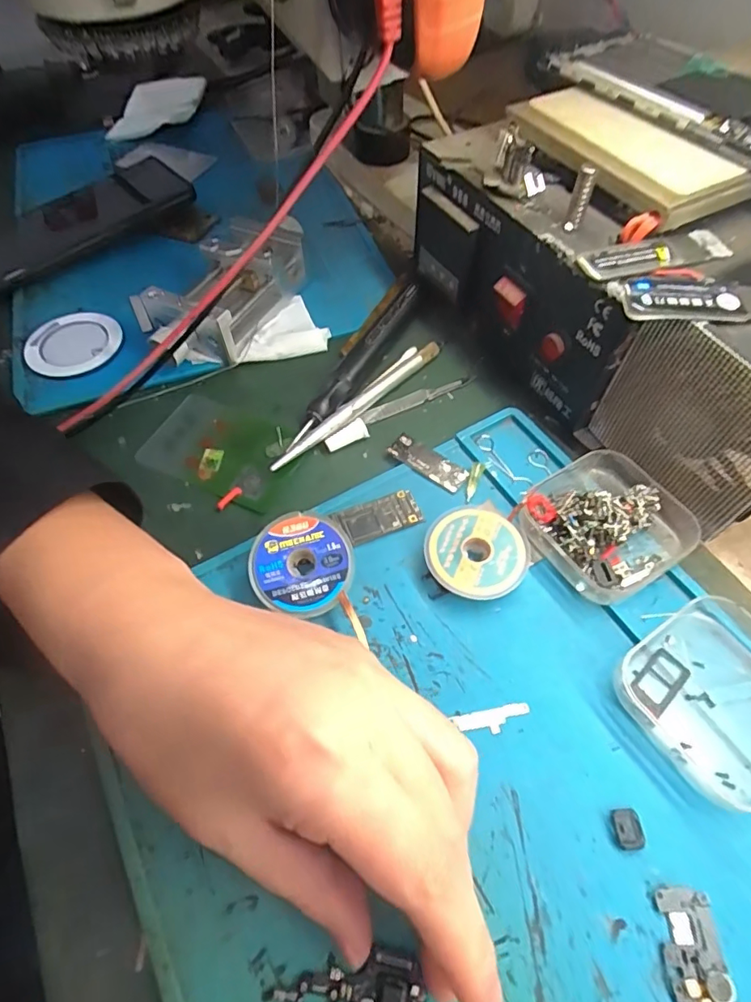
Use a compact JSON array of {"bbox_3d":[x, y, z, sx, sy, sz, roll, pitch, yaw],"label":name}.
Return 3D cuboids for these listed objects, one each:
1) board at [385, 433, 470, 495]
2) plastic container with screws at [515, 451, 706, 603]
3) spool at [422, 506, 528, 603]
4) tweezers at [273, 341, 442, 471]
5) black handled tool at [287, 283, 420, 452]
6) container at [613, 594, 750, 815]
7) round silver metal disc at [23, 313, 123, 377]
[{"bbox_3d":[0.027,-0.020,0.270,0.043,0.004,0.016,33,64,21],"label":"board"},{"bbox_3d":[0.105,0.010,0.238,0.061,0.025,0.061,-30,60,-16],"label":"plastic container with screws"},{"bbox_3d":[0.046,0.025,0.236,0.045,0.014,0.044,-1,57,2],"label":"spool"},{"bbox_3d":[-0.008,-0.055,0.293,0.010,0.010,0.126,37,66,24],"label":"tweezers"},{"bbox_3d":[-0.009,-0.081,0.303,0.014,0.019,0.133,24,61,17],"label":"black handled tool"},{"bbox_3d":[0.134,0.075,0.198,0.062,0.018,0.064,-34,61,-18],"label":"container"},{"bbox_3d":[-0.189,-0.099,0.326,0.056,0.009,0.050,-33,61,-18],"label":"round silver metal disc"}]

